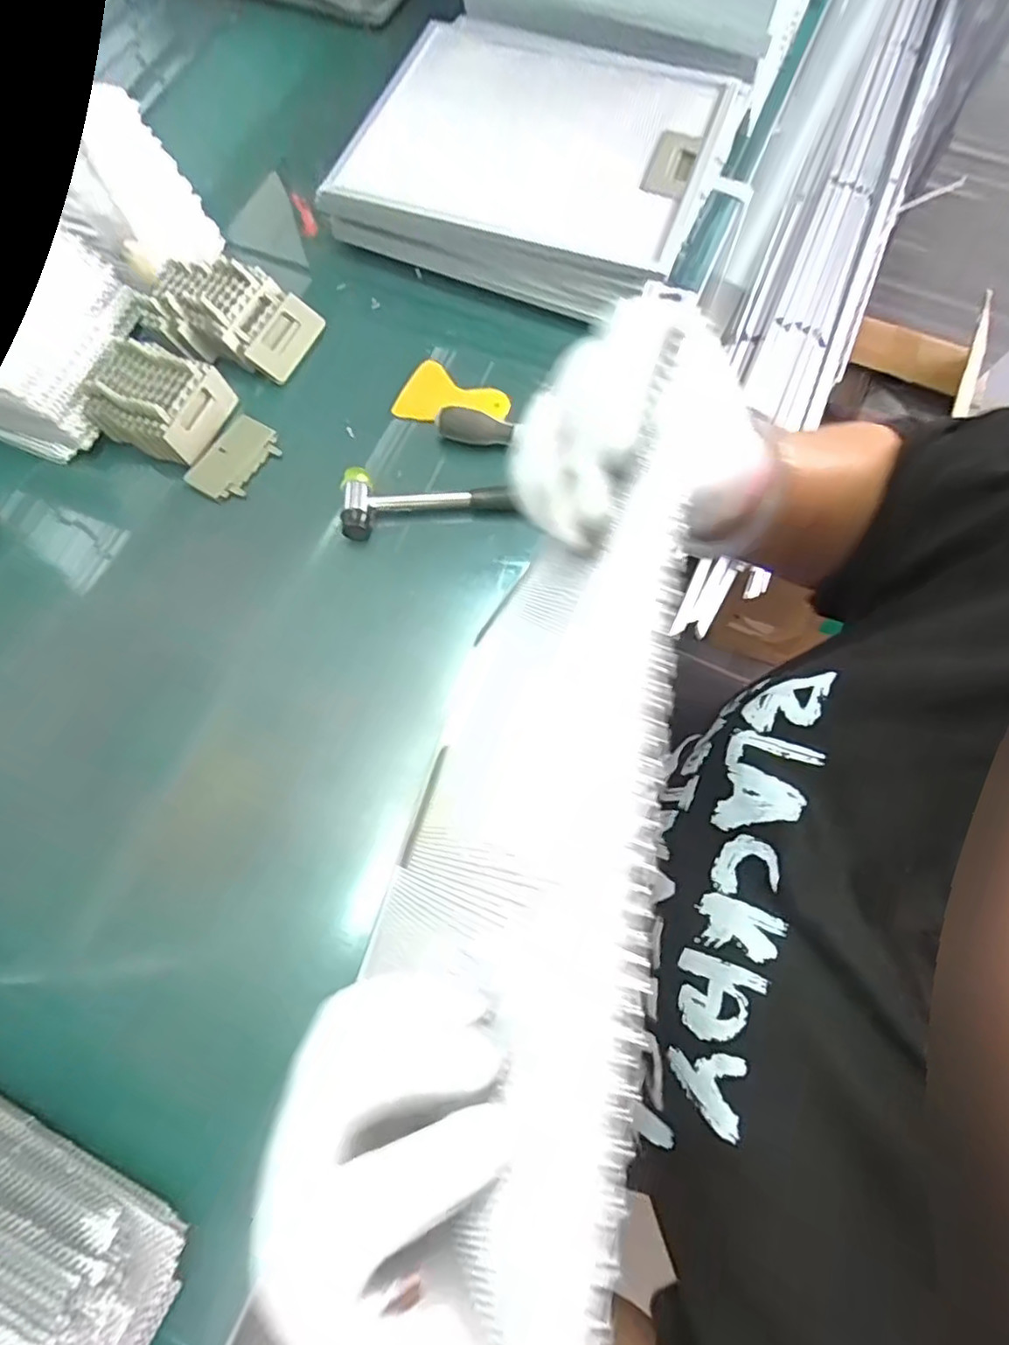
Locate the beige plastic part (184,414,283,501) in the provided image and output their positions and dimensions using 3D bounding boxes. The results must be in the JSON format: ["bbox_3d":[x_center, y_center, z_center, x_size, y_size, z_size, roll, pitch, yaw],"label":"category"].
[{"bbox_3d":[-0.247,-0.197,0.573,0.054,0.011,0.084,34,74,13],"label":"beige plastic part"}]

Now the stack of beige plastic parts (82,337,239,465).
[{"bbox_3d":[-0.315,-0.248,0.565,0.106,0.046,0.091,18,72,8],"label":"stack of beige plastic parts"}]

